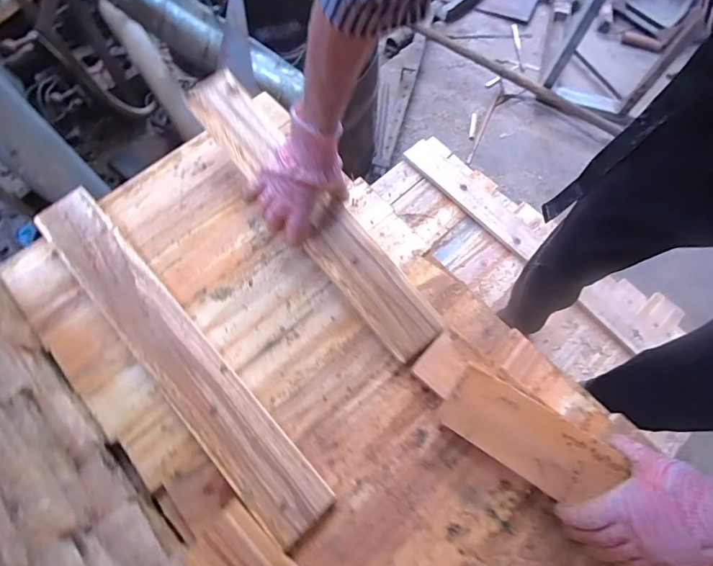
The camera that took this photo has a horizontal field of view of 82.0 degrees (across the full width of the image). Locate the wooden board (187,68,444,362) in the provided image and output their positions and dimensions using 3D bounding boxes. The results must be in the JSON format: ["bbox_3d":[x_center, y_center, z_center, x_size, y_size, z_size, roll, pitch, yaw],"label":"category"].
[{"bbox_3d":[-0.071,-0.113,0.583,0.078,0.019,0.507,-37,80,-13],"label":"wooden board"}]

